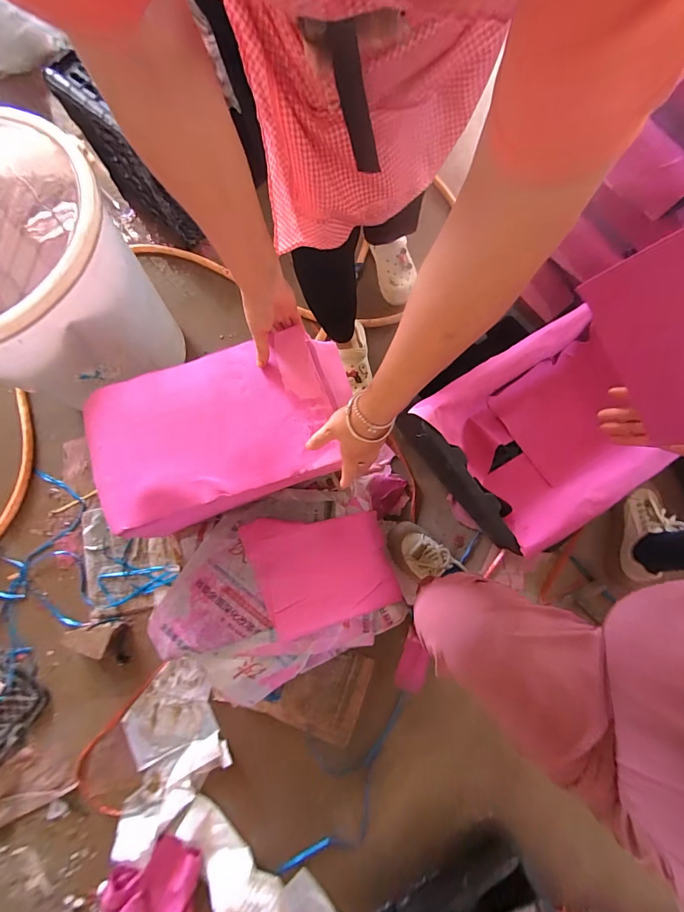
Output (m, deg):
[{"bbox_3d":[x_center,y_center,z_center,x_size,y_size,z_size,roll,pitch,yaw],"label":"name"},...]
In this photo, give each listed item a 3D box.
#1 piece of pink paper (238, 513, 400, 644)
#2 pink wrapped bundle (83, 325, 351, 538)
[{"bbox_3d":[-0.034,0.183,0.659,0.224,0.027,0.190,-17,78,-3],"label":"piece of pink paper"},{"bbox_3d":[-0.180,-0.043,0.599,0.409,0.061,0.240,-17,76,-6],"label":"pink wrapped bundle"}]

